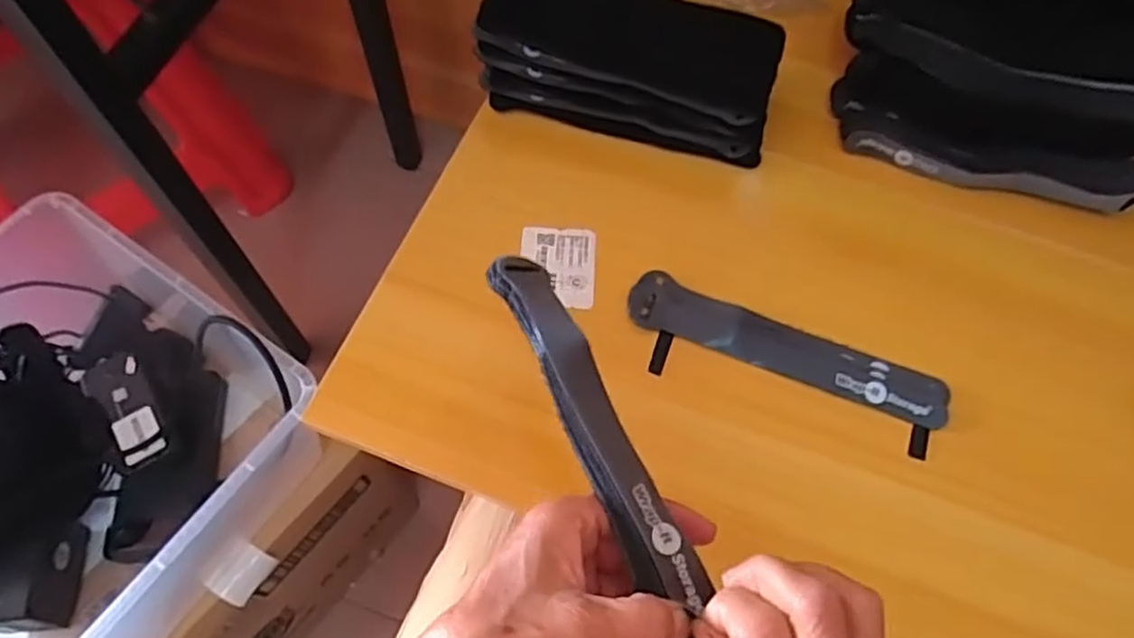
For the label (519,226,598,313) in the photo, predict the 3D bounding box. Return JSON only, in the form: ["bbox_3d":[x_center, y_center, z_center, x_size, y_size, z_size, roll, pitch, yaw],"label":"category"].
[{"bbox_3d":[-0.006,-0.034,0.472,0.049,0.004,0.059,4,64,-1],"label":"label"}]

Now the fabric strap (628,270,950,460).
[{"bbox_3d":[0.132,0.027,0.445,0.198,0.008,0.057,21,67,8],"label":"fabric strap"}]

